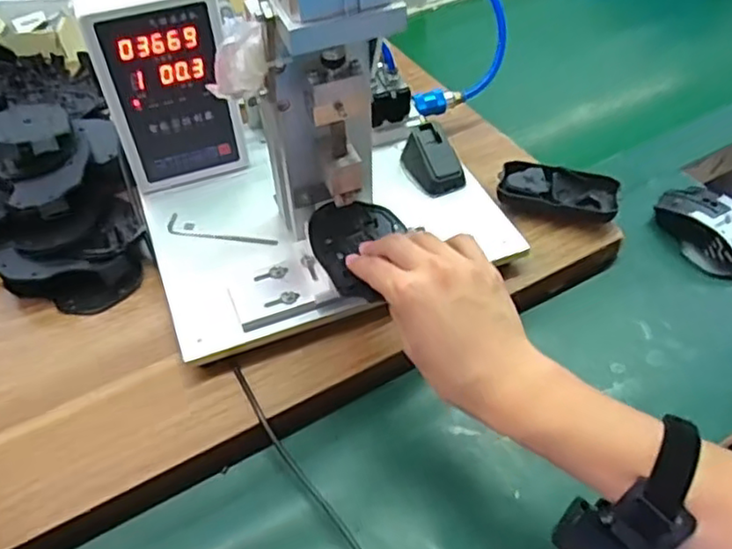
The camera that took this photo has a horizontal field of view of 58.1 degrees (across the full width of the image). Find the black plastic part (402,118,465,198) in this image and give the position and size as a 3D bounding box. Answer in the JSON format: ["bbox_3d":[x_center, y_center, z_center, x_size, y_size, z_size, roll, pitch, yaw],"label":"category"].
[{"bbox_3d":[0.063,-0.109,0.617,0.041,0.038,0.064,-20,51,-15],"label":"black plastic part"}]

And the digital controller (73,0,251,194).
[{"bbox_3d":[-0.173,-0.167,0.579,0.105,0.179,0.056,-17,50,-13],"label":"digital controller"}]

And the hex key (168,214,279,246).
[{"bbox_3d":[-0.131,-0.036,0.584,0.108,0.004,0.024,16,51,15],"label":"hex key"}]

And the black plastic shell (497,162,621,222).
[{"bbox_3d":[0.181,-0.075,0.623,0.108,0.033,0.046,10,50,11],"label":"black plastic shell"}]

